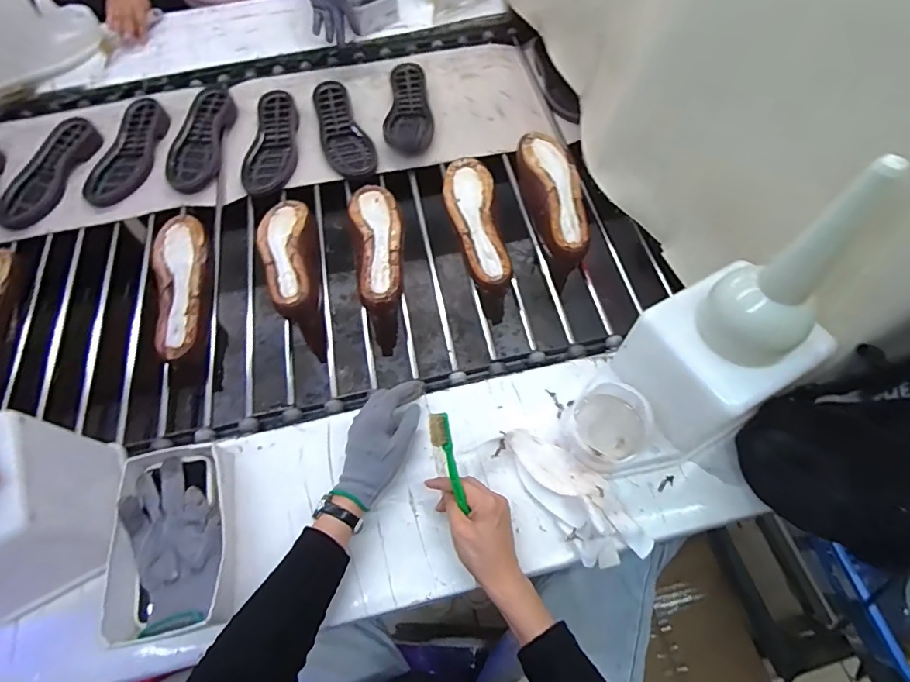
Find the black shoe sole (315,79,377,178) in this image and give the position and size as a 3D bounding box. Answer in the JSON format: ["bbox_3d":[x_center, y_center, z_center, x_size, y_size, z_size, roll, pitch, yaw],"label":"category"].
[{"bbox_3d":[-0.223,-0.410,0.900,0.083,0.029,0.254,-21,63,-9],"label":"black shoe sole"}]

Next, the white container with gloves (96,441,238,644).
[{"bbox_3d":[-0.305,0.215,0.519,0.108,0.060,0.188,-9,62,-3],"label":"white container with gloves"}]

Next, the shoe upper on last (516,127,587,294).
[{"bbox_3d":[0.161,-0.224,0.765,0.082,0.088,0.256,-10,75,-3],"label":"shoe upper on last"}]

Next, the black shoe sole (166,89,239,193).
[{"bbox_3d":[-0.484,-0.393,0.897,0.093,0.031,0.247,1,62,3],"label":"black shoe sole"}]

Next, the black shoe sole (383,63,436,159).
[{"bbox_3d":[-0.086,-0.456,0.917,0.088,0.034,0.231,1,62,3],"label":"black shoe sole"}]

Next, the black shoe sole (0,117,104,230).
[{"bbox_3d":[-0.757,-0.314,0.863,0.095,0.026,0.247,11,63,8],"label":"black shoe sole"}]

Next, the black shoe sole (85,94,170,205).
[{"bbox_3d":[-0.619,-0.366,0.890,0.093,0.026,0.258,5,62,5],"label":"black shoe sole"}]

